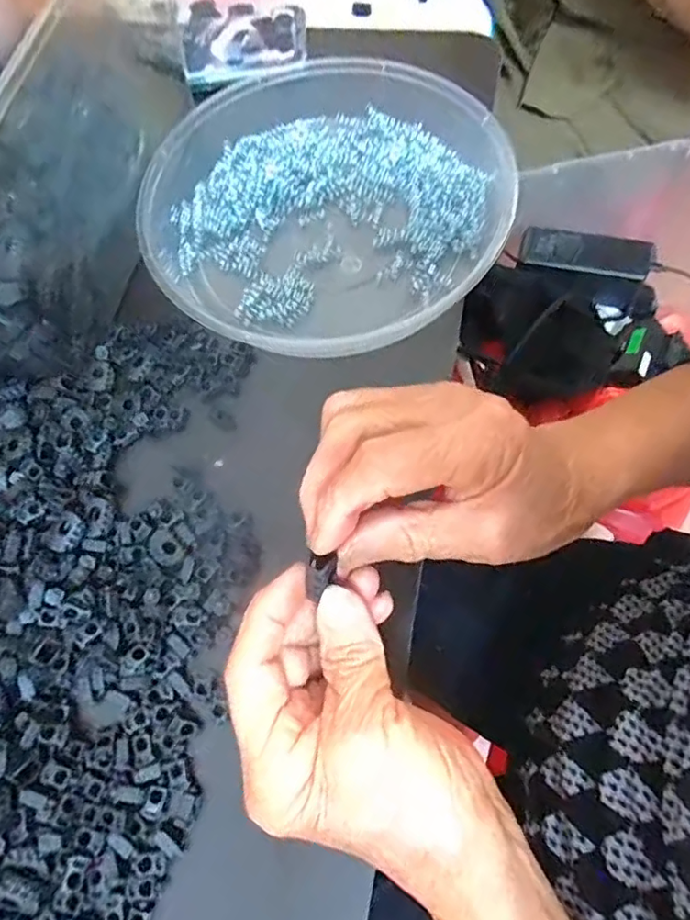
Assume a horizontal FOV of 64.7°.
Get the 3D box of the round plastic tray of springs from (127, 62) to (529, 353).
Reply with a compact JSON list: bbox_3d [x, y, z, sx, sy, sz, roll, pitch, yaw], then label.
[{"bbox_3d":[-0.017,-0.182,0.363,0.228,0.040,0.221,-1,70,2],"label":"round plastic tray of springs"}]

